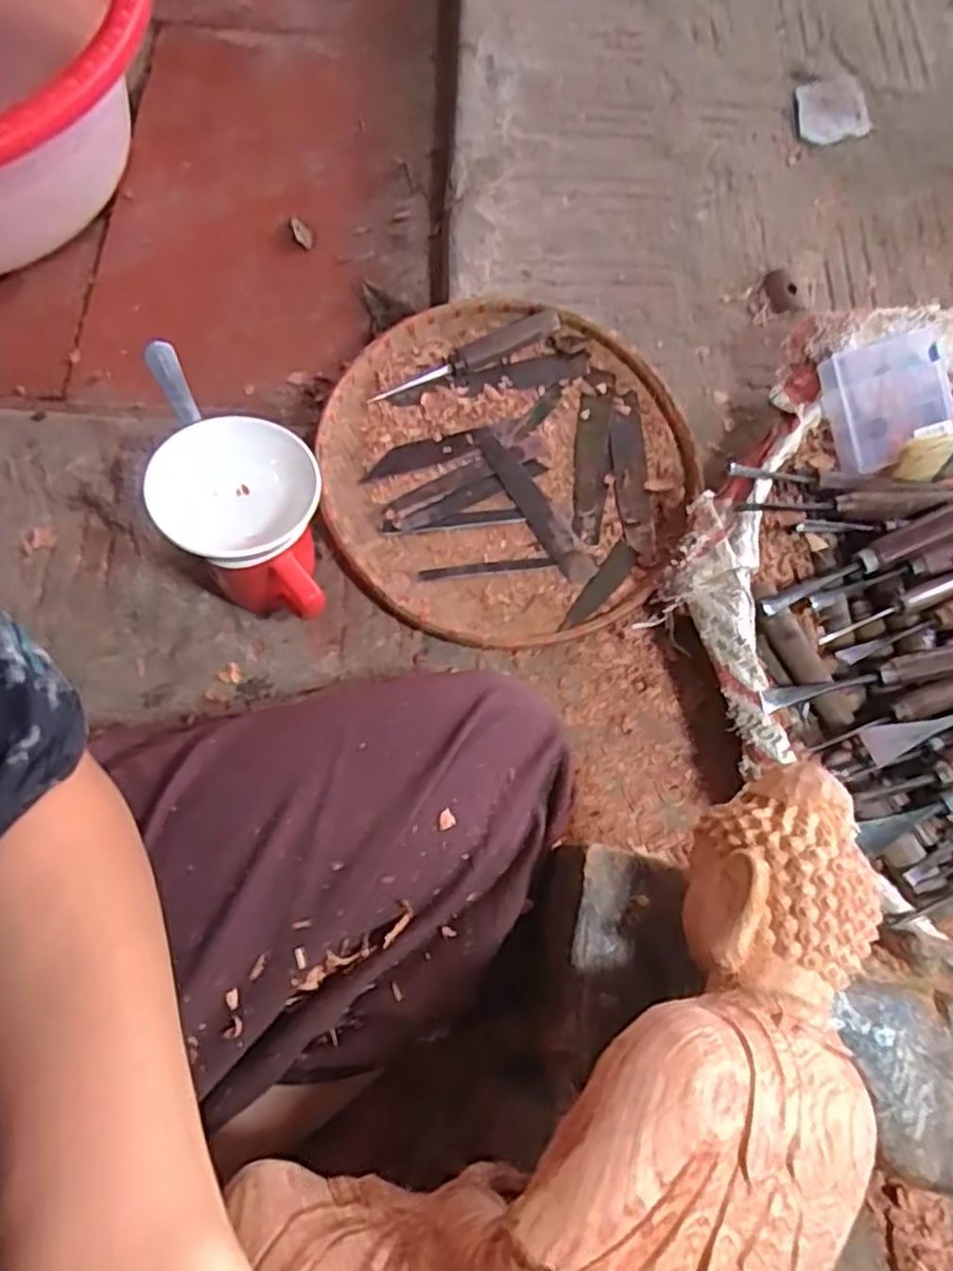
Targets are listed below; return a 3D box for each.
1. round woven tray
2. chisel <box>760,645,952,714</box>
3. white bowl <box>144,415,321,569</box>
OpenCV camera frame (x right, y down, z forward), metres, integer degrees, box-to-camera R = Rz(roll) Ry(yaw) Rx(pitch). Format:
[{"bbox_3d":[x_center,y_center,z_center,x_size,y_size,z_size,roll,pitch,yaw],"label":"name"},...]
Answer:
[{"bbox_3d":[0.021,-0.136,0.580,0.291,0.030,0.300,28,73,8],"label":"round woven tray"},{"bbox_3d":[0.275,0.023,0.460,0.190,0.028,0.019,-11,73,-9],"label":"chisel"},{"bbox_3d":[-0.147,-0.084,0.448,0.087,0.060,0.100,16,70,0],"label":"white bowl"}]

